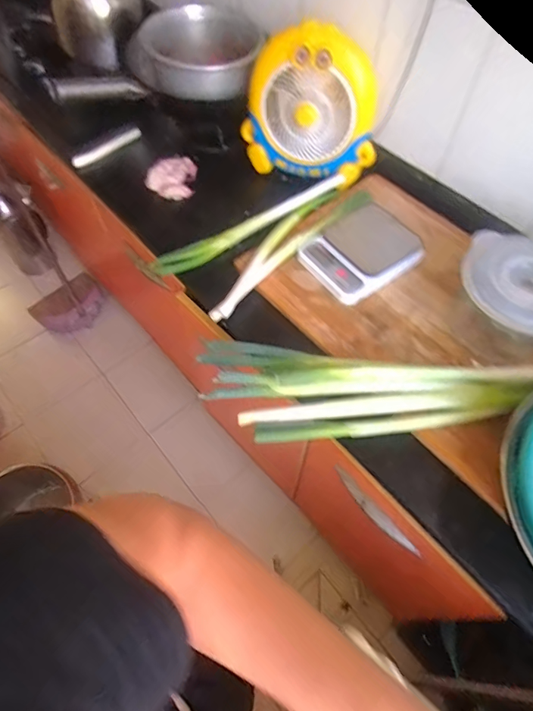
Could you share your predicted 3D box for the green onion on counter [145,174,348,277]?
[{"bbox_3d":[-0.027,-0.252,0.864,0.426,0.038,0.032,-29,64,-16],"label":"green onion on counter"}]

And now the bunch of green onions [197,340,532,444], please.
[{"bbox_3d":[0.145,0.067,0.647,0.499,0.089,0.153,10,60,6],"label":"bunch of green onions"}]

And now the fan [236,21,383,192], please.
[{"bbox_3d":[0.083,-0.478,0.844,0.263,0.228,0.097,18,61,10],"label":"fan"}]

